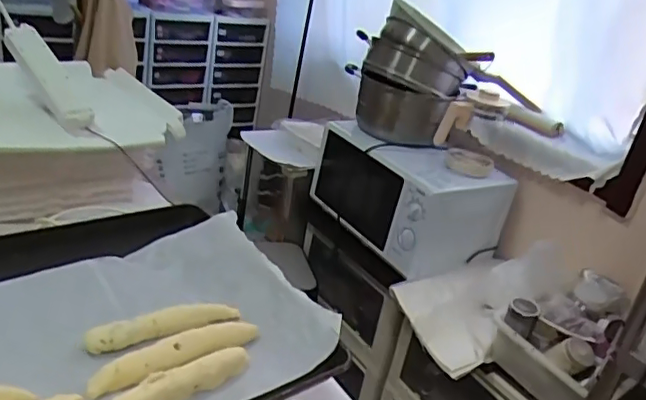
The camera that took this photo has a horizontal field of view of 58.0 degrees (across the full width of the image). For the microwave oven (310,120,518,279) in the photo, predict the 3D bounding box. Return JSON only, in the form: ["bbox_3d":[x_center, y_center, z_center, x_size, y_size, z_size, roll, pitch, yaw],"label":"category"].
[{"bbox_3d":[0.234,-0.038,1.687,0.373,0.275,0.516,-5,30,-30],"label":"microwave oven"}]

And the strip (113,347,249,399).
[{"bbox_3d":[-0.157,0.190,0.586,0.031,0.027,0.198,30,31,35],"label":"strip"}]

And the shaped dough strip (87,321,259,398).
[{"bbox_3d":[-0.156,0.165,0.637,0.194,0.031,0.025,-12,34,-40],"label":"shaped dough strip"}]

